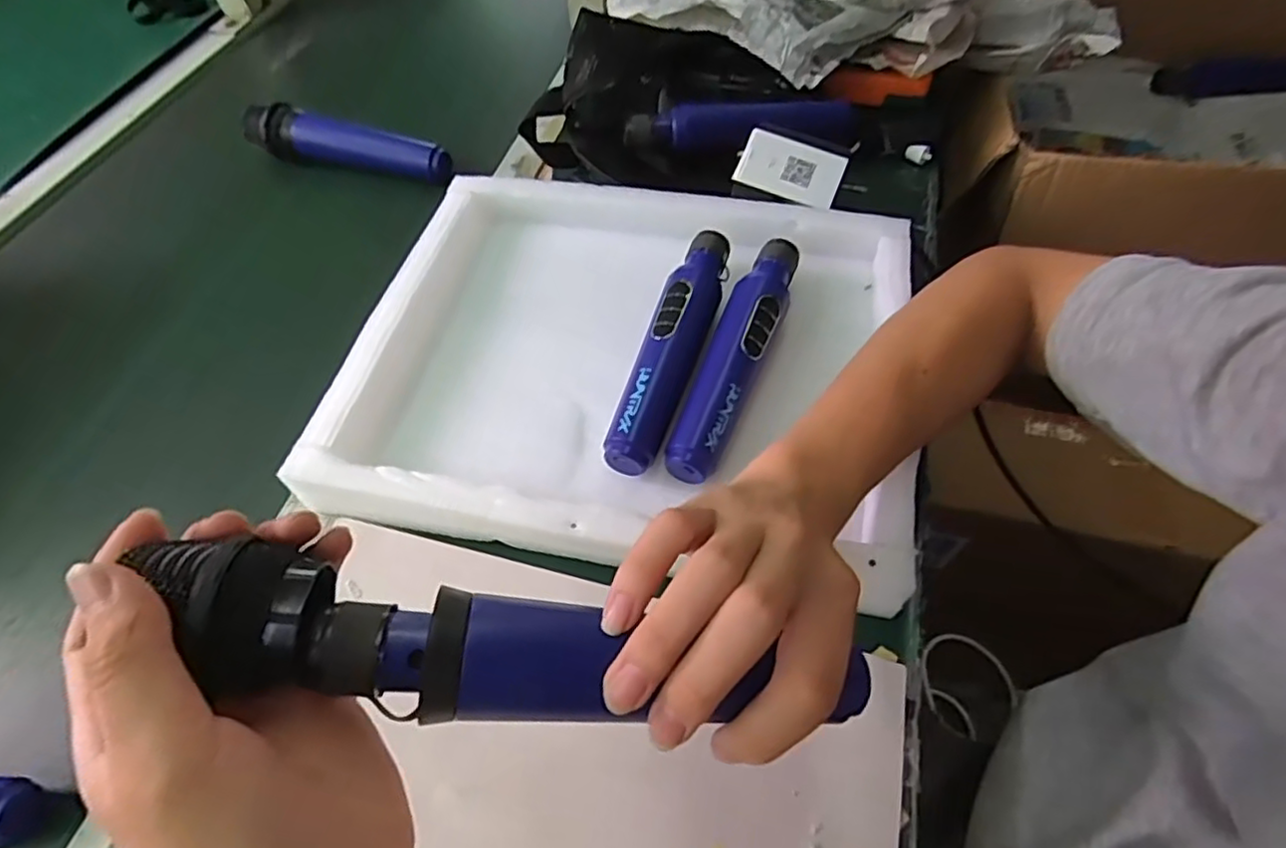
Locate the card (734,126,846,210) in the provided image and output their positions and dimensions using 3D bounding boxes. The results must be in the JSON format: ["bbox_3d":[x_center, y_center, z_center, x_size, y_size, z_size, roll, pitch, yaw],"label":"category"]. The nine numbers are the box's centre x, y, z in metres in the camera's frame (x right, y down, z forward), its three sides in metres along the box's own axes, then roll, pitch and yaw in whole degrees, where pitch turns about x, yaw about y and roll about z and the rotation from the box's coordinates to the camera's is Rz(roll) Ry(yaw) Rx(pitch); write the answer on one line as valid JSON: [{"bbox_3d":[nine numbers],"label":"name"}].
[{"bbox_3d":[0.115,-0.199,0.510,0.079,0.007,0.052,23,75,11],"label":"card"}]

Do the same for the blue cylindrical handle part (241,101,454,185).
[{"bbox_3d":[-0.276,-0.260,0.610,0.203,0.039,0.033,12,58,10],"label":"blue cylindrical handle part"}]

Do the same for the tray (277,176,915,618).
[{"bbox_3d":[-0.010,-0.049,0.435,0.344,0.059,0.284,8,57,8],"label":"tray"}]

